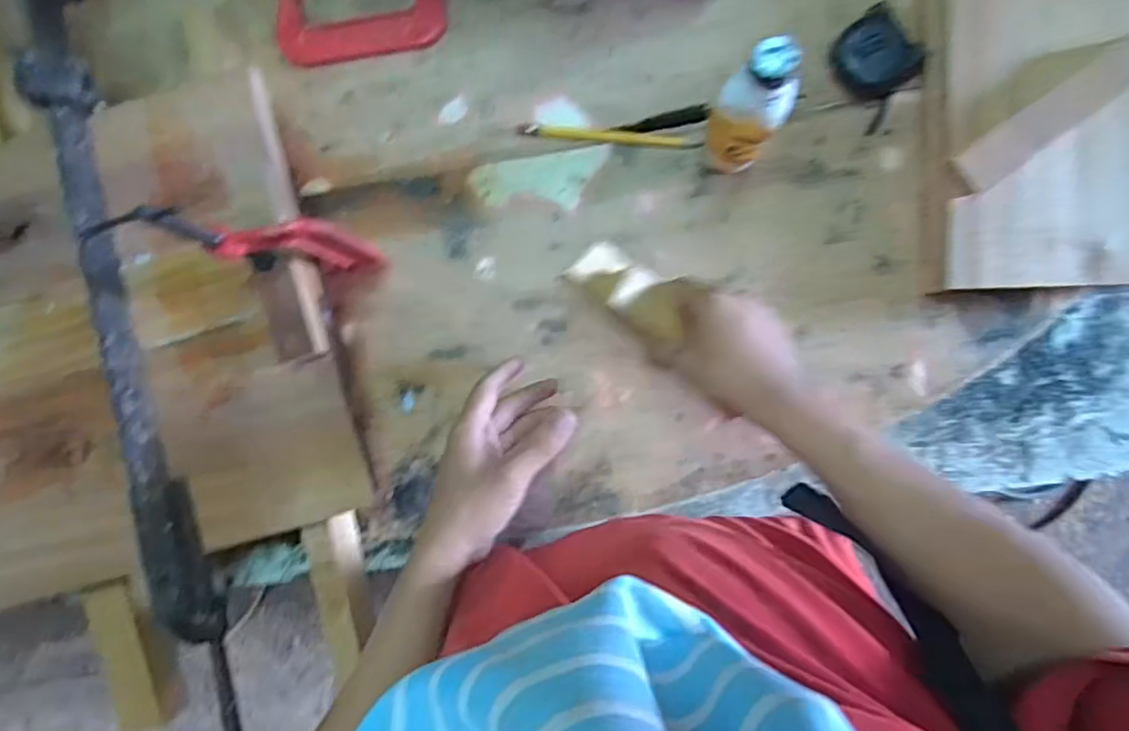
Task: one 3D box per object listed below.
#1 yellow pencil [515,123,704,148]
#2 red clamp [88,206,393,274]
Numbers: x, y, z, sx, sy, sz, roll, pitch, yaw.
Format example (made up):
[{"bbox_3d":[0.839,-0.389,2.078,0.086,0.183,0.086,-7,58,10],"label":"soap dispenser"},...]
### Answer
[{"bbox_3d":[0.042,-0.225,0.648,0.179,0.010,0.011,7,94,3],"label":"yellow pencil"},{"bbox_3d":[-0.231,-0.098,0.543,0.122,0.258,0.025,-6,89,7],"label":"red clamp"}]

